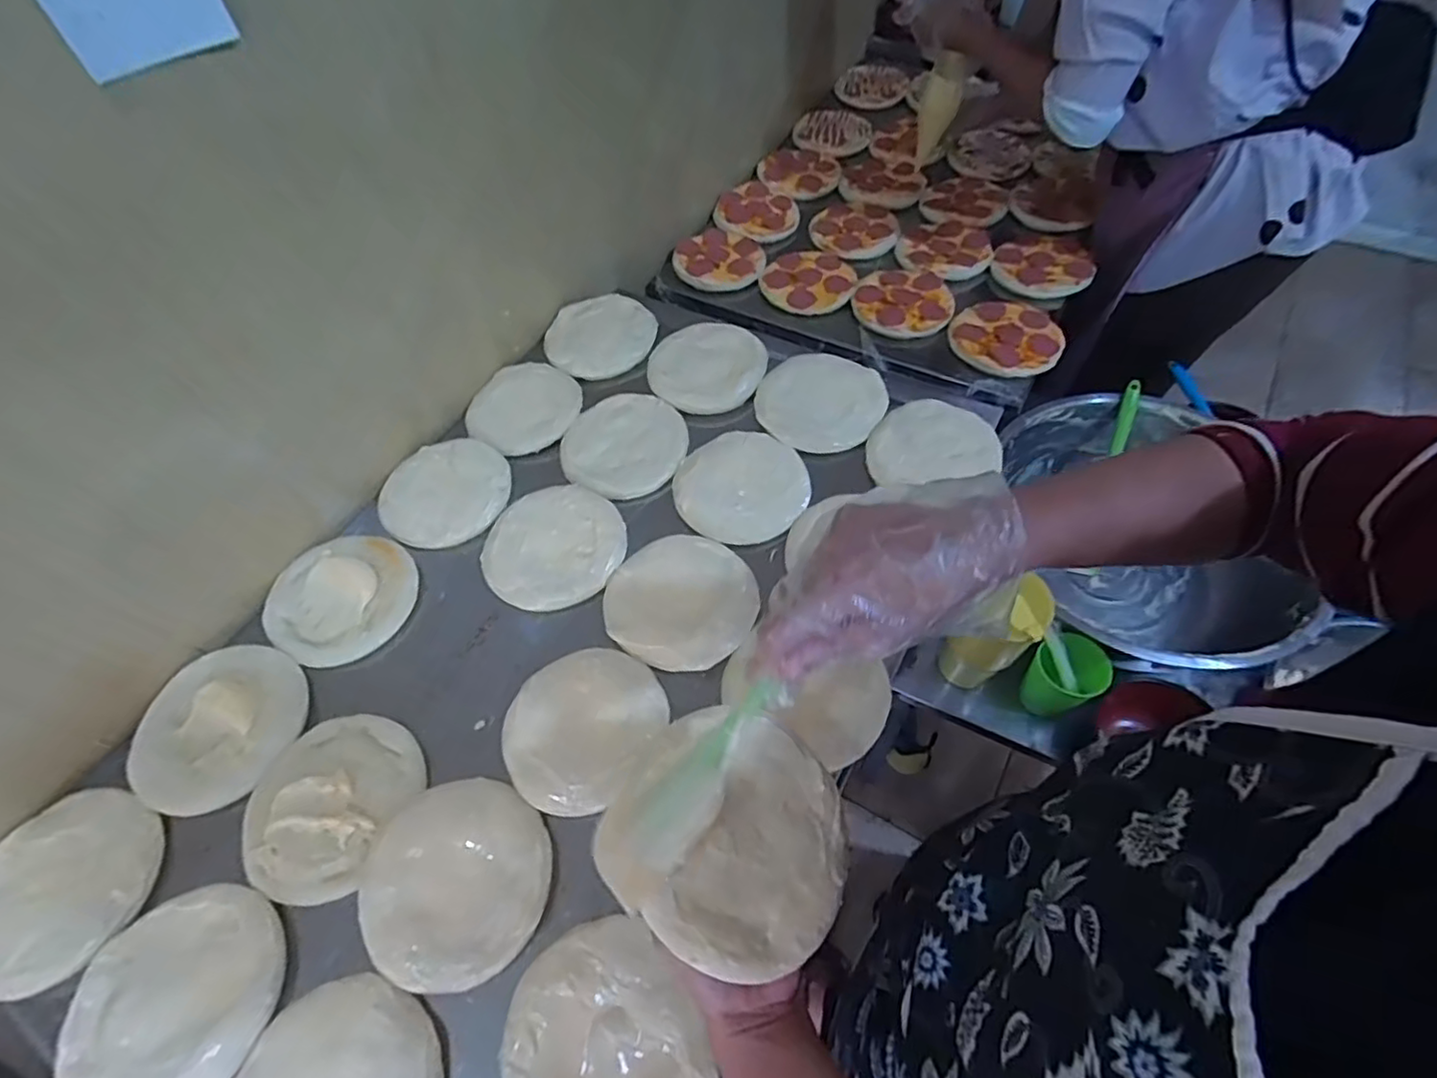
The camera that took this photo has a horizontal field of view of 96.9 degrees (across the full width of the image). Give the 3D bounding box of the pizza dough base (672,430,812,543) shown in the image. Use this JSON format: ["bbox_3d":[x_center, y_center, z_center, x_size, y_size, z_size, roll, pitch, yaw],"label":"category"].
[{"bbox_3d":[0.025,-0.064,0.700,0.137,0.018,0.139,-2,57,3],"label":"pizza dough base"}]

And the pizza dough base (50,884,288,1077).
[{"bbox_3d":[-0.406,0.340,0.470,0.146,0.011,0.142,-34,61,-17],"label":"pizza dough base"}]

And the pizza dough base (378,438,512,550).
[{"bbox_3d":[-0.315,-0.057,0.733,0.143,0.018,0.135,-2,57,3],"label":"pizza dough base"}]

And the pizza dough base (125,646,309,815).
[{"bbox_3d":[-0.471,0.175,0.599,0.151,0.017,0.143,-18,57,-8],"label":"pizza dough base"}]

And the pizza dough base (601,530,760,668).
[{"bbox_3d":[-0.036,0.057,0.629,0.145,0.014,0.138,-2,57,3],"label":"pizza dough base"}]

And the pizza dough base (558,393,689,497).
[{"bbox_3d":[-0.112,-0.115,0.751,0.143,0.012,0.141,3,57,6],"label":"pizza dough base"}]

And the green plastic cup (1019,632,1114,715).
[{"bbox_3d":[0.404,0.160,0.744,0.076,0.090,0.069,-28,59,-13],"label":"green plastic cup"}]

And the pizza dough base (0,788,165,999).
[{"bbox_3d":[-0.543,0.278,0.520,0.134,0.028,0.142,-2,57,3],"label":"pizza dough base"}]

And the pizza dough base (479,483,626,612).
[{"bbox_3d":[-0.175,0.005,0.680,0.145,0.017,0.143,-2,57,3],"label":"pizza dough base"}]

